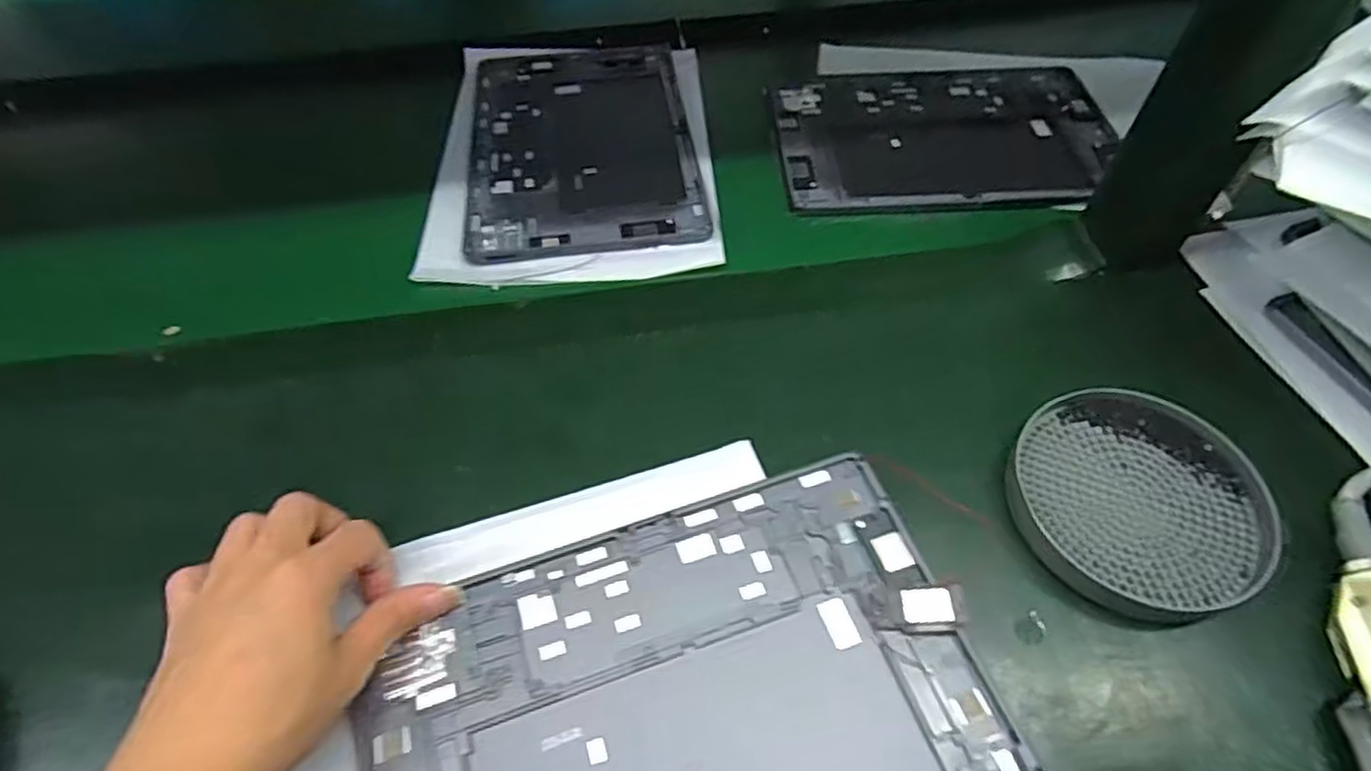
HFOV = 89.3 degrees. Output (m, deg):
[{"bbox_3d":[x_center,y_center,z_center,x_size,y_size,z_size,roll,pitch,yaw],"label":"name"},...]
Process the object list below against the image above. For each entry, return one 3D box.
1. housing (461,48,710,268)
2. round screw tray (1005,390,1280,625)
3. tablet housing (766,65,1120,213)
[{"bbox_3d":[-0.081,-0.191,0.538,0.164,0.005,0.263,-7,53,-4],"label":"housing"},{"bbox_3d":[0.219,0.054,0.338,0.112,0.018,0.112,-1,53,1],"label":"round screw tray"},{"bbox_3d":[0.195,-0.194,0.531,0.250,0.007,0.179,-2,52,-1],"label":"tablet housing"}]

